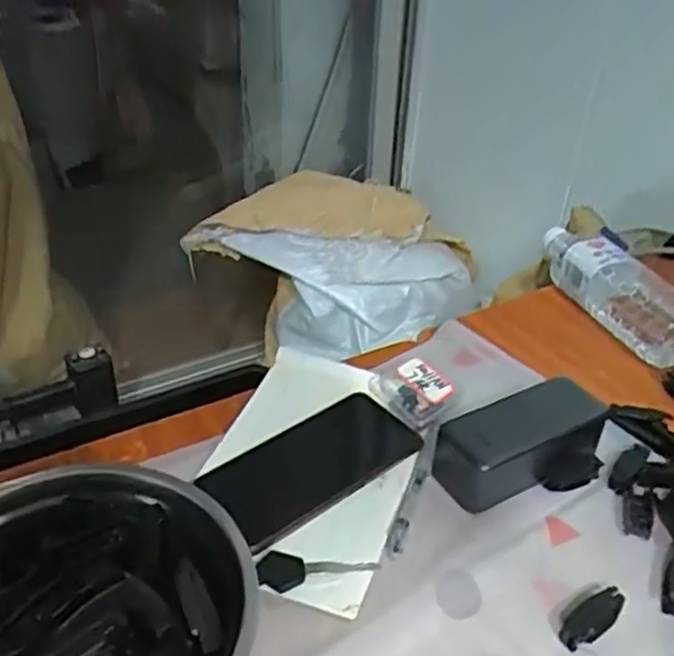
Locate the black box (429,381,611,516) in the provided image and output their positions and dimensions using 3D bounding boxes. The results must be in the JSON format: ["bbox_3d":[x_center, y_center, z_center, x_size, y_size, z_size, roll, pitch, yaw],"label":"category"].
[{"bbox_3d":[0.142,0.089,0.545,0.136,0.054,0.063,-16,39,-24],"label":"black box"}]

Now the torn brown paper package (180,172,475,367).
[{"bbox_3d":[-0.012,-0.093,1.289,0.494,0.309,0.171,-2,35,-6],"label":"torn brown paper package"}]

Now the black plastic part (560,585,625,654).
[{"bbox_3d":[0.160,0.180,0.443,0.049,0.014,0.019,-22,41,-30],"label":"black plastic part"}]

